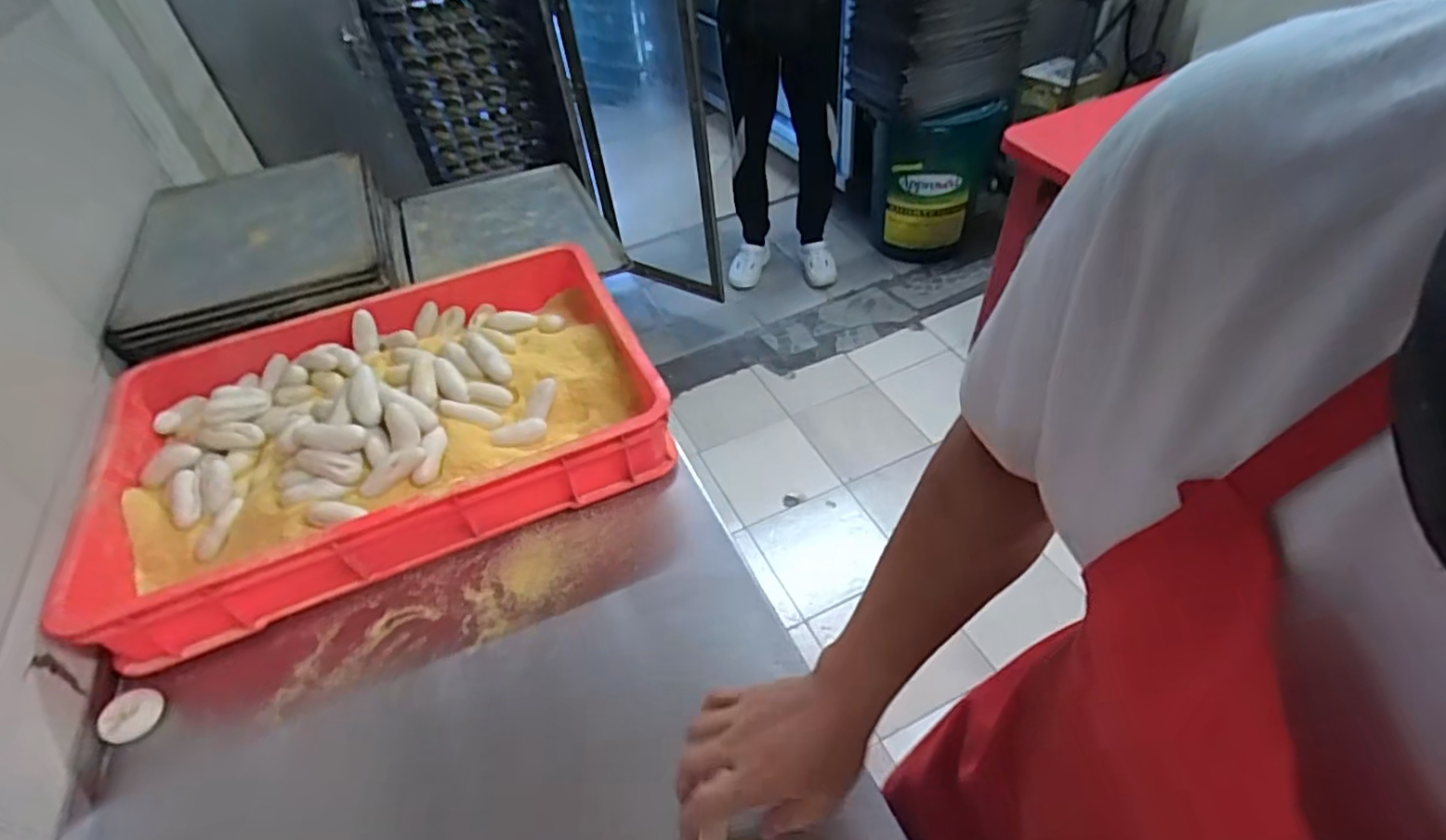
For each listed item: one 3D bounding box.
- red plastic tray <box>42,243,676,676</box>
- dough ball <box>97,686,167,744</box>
[{"bbox_3d":[-0.409,-0.003,0.839,0.605,0.103,0.431,-20,46,-13],"label":"red plastic tray"},{"bbox_3d":[-0.555,0.273,0.629,0.044,0.024,0.048,-4,44,4],"label":"dough ball"}]

